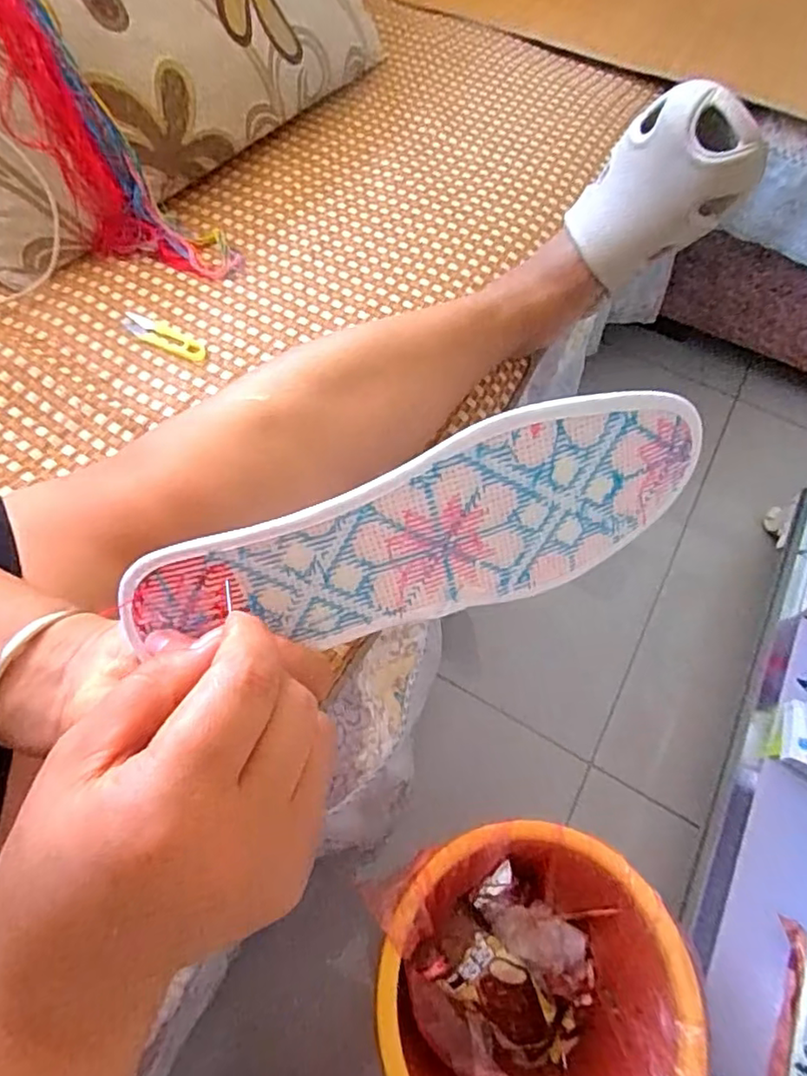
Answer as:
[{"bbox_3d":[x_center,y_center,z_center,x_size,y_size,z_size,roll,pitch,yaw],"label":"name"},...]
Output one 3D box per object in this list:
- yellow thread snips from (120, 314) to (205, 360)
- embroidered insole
[{"bbox_3d":[-0.226,-0.191,0.571,0.093,0.006,0.026,23,62,10],"label":"yellow thread snips"},{"bbox_3d":[0.009,-0.003,0.245,0.238,0.079,0.015,-15,31,-6],"label":"embroidered insole"}]

